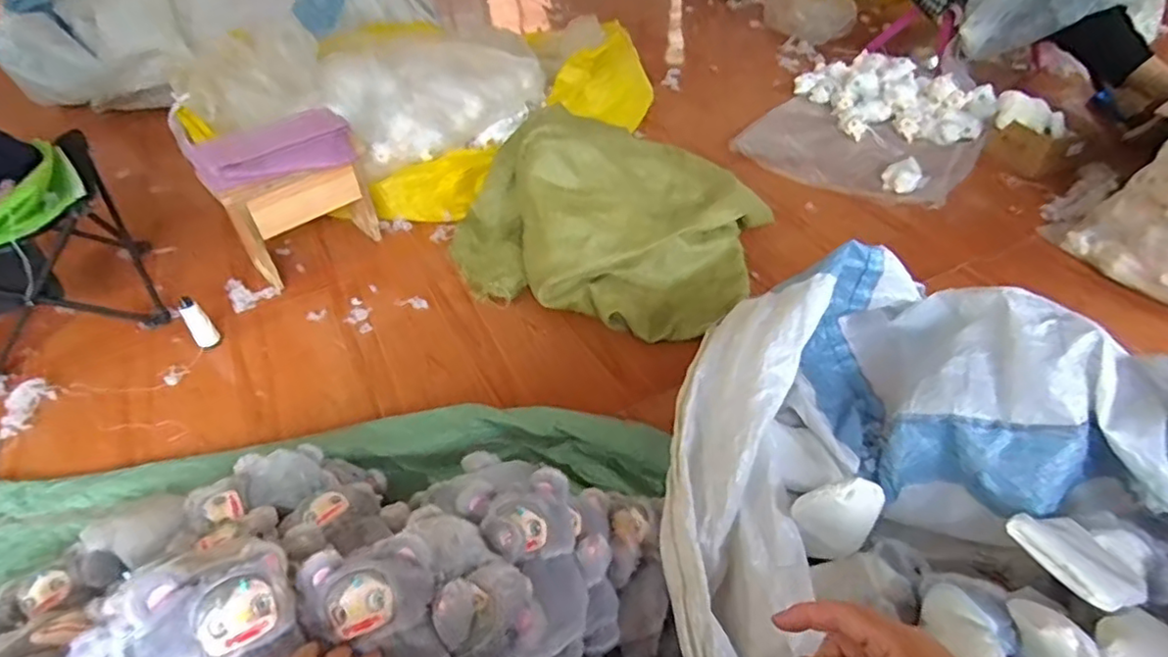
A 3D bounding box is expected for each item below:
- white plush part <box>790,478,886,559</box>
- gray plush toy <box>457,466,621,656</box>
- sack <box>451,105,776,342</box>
[{"bbox_3d":[0.312,0.239,0.764,0.110,0.111,0.049,-5,43,-2],"label":"white plush part"},{"bbox_3d":[-0.040,0.252,0.683,0.118,0.075,0.219,-26,75,-23],"label":"gray plush toy"},{"bbox_3d":[0.044,-0.245,1.337,0.649,0.226,0.520,19,47,22],"label":"sack"}]

